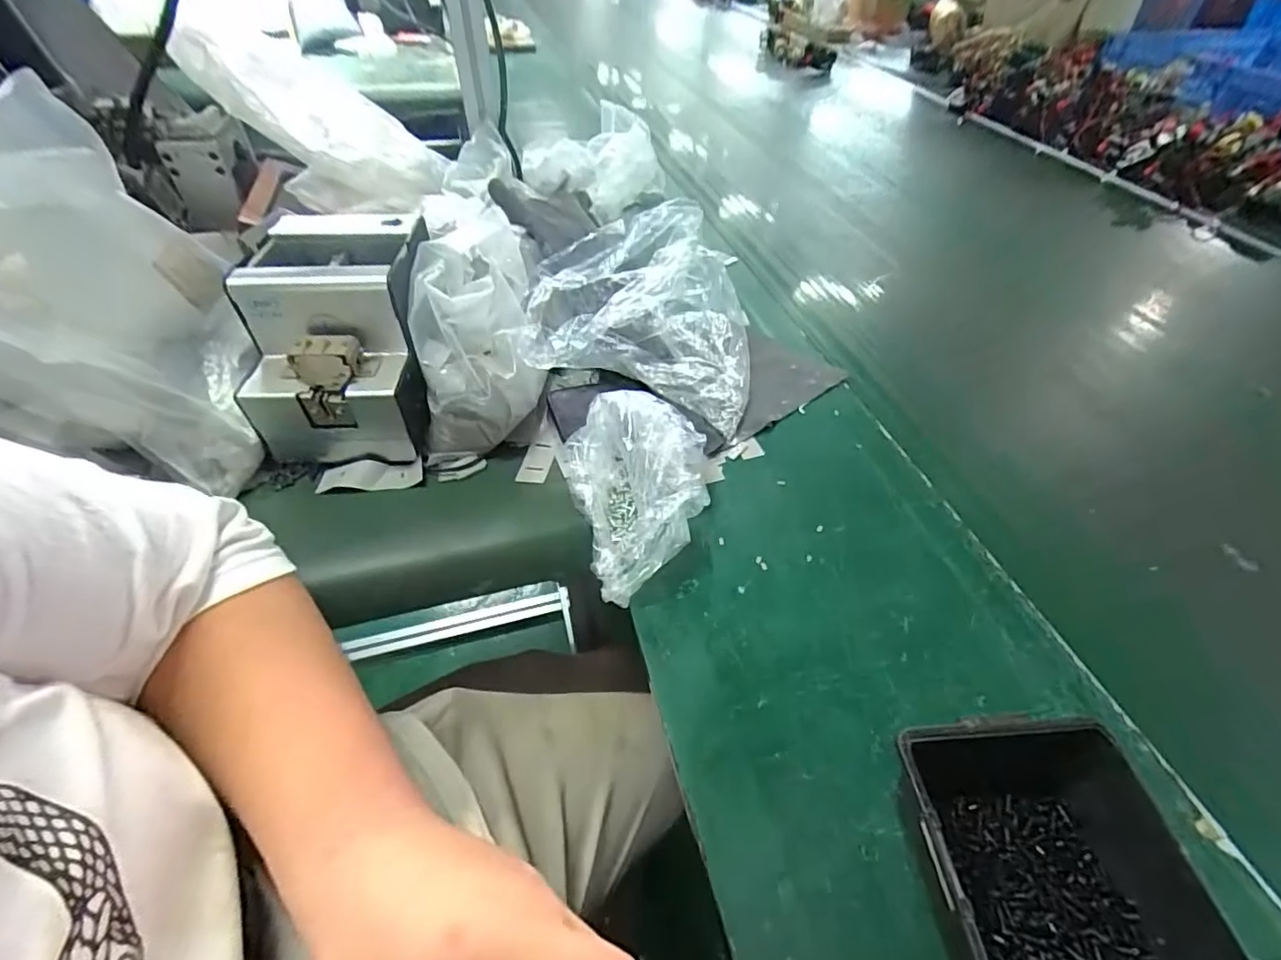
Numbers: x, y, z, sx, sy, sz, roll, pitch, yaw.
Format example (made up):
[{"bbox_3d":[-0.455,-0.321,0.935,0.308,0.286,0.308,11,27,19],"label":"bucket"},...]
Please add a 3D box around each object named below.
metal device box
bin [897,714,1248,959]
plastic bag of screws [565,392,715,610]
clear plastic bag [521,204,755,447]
[{"bbox_3d":[-0.259,-0.129,0.509,0.133,0.144,0.188,-5,47,-7],"label":"metal device box"},{"bbox_3d":[0.198,0.191,0.286,0.128,0.063,0.118,-2,47,-4],"label":"bin"},{"bbox_3d":[0.002,0.002,0.452,0.103,0.068,0.154,-13,48,-13],"label":"plastic bag of screws"},{"bbox_3d":[0.009,-0.167,0.558,0.208,0.142,0.204,2,46,0],"label":"clear plastic bag"}]

